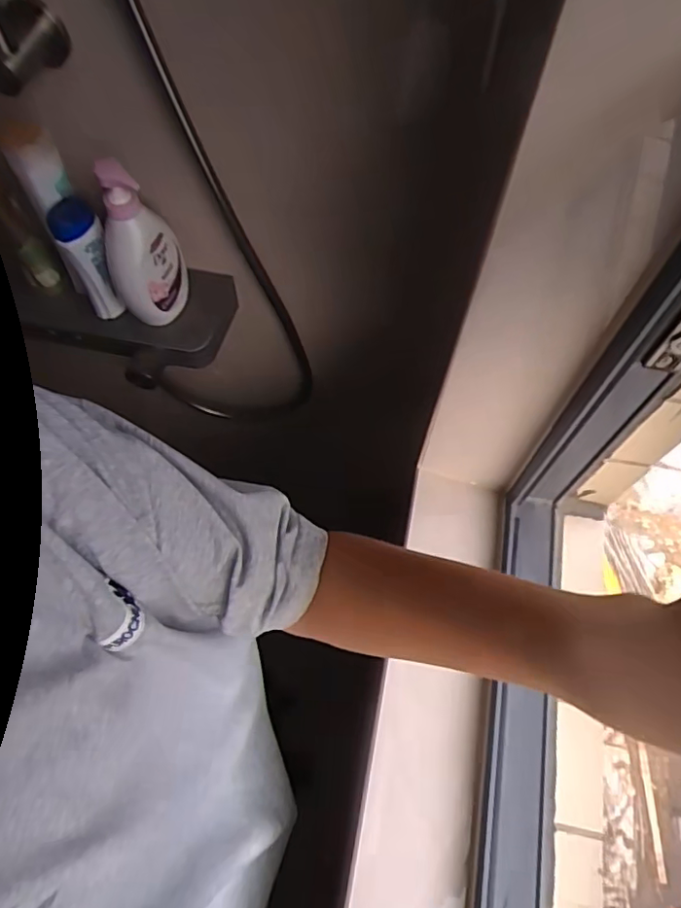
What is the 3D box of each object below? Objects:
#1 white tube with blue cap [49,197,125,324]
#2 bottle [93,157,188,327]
[{"bbox_3d":[-0.305,-0.235,0.695,0.051,0.142,0.049,-25,66,-13],"label":"white tube with blue cap"},{"bbox_3d":[-0.235,-0.242,0.665,0.090,0.201,0.058,-20,65,-11],"label":"bottle"}]

